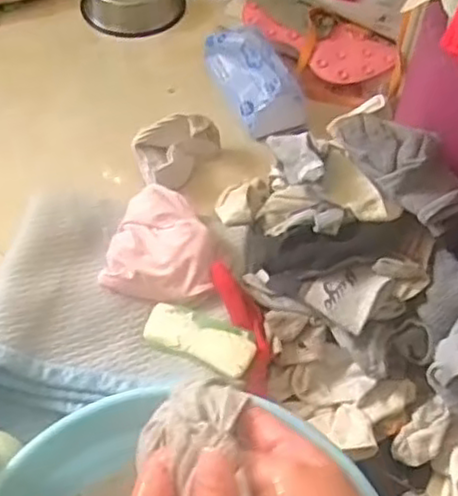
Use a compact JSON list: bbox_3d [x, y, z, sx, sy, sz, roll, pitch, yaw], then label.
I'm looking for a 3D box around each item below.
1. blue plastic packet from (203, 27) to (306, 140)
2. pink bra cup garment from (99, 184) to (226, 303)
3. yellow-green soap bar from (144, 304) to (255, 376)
[{"bbox_3d":[0.036,-0.242,0.990,0.083,0.080,0.181,-21,58,-16],"label":"blue plastic packet"},{"bbox_3d":[-0.066,-0.014,0.780,0.119,0.033,0.151,11,55,6],"label":"pink bra cup garment"},{"bbox_3d":[-0.030,0.091,0.718,0.120,0.019,0.054,25,57,15],"label":"yellow-green soap bar"}]

